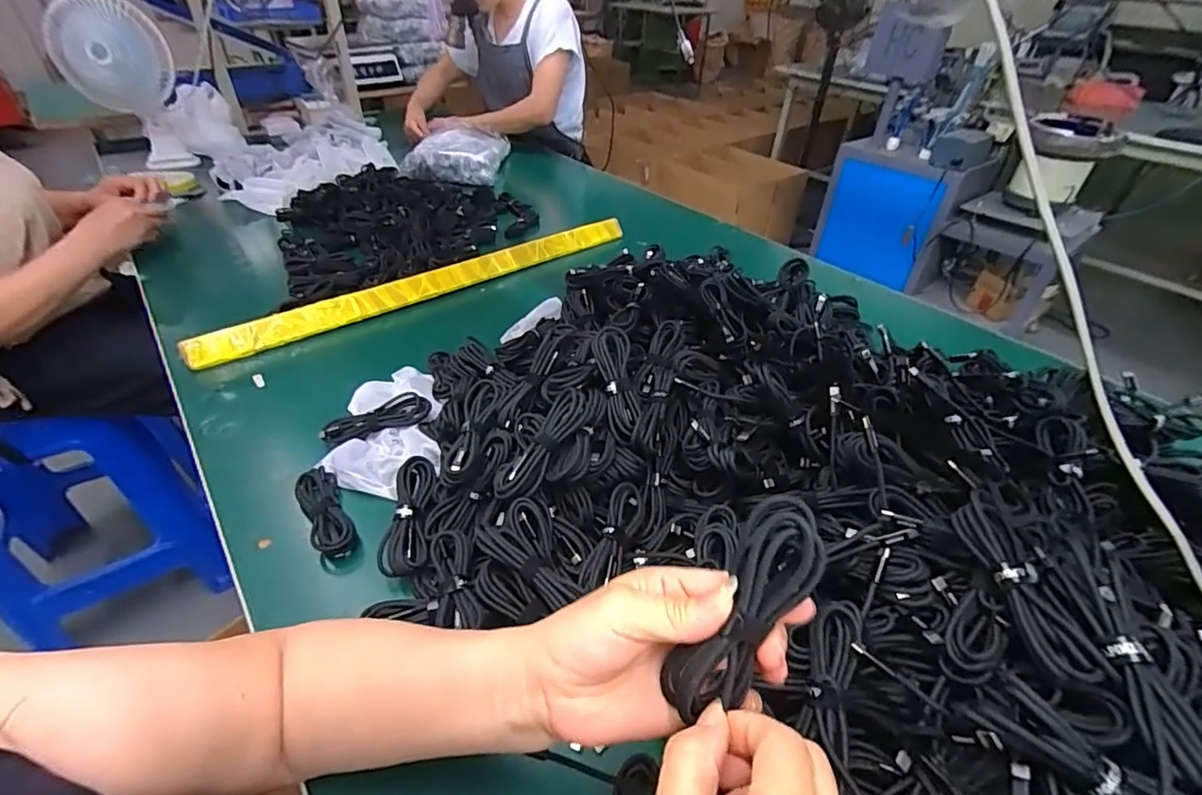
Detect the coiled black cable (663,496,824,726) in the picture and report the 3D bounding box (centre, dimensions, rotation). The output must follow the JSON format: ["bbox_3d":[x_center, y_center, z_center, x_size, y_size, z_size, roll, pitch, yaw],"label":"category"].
[{"bbox_3d":[0.063,0.097,0.236,0.035,0.112,0.020,32,9,31],"label":"coiled black cable"}]

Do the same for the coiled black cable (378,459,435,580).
[{"bbox_3d":[-0.175,0.106,0.477,0.040,0.022,0.107,0,56,-3],"label":"coiled black cable"}]

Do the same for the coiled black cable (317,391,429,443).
[{"bbox_3d":[-0.245,0.022,0.570,0.116,0.029,0.032,-8,41,-12],"label":"coiled black cable"}]

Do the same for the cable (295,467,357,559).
[{"bbox_3d":[-0.261,0.109,0.500,0.035,0.022,0.102,-22,45,-27],"label":"cable"}]

